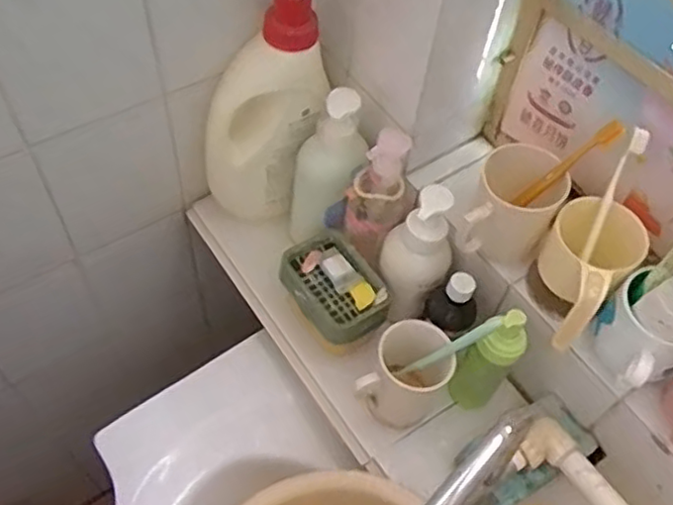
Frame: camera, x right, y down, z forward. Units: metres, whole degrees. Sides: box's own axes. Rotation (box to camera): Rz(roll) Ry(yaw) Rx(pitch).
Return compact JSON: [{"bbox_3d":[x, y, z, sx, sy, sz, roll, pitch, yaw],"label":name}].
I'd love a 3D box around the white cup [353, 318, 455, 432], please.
[{"bbox_3d":[0.074,0.132,0.679,0.072,0.093,0.101,29,58,14],"label":"white cup"}]

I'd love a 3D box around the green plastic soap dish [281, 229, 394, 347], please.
[{"bbox_3d":[-0.005,0.036,0.728,0.093,0.039,0.125,-29,63,-22],"label":"green plastic soap dish"}]

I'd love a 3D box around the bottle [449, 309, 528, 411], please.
[{"bbox_3d":[0.152,0.110,0.664,0.051,0.149,0.042,35,60,18],"label":"bottle"}]

